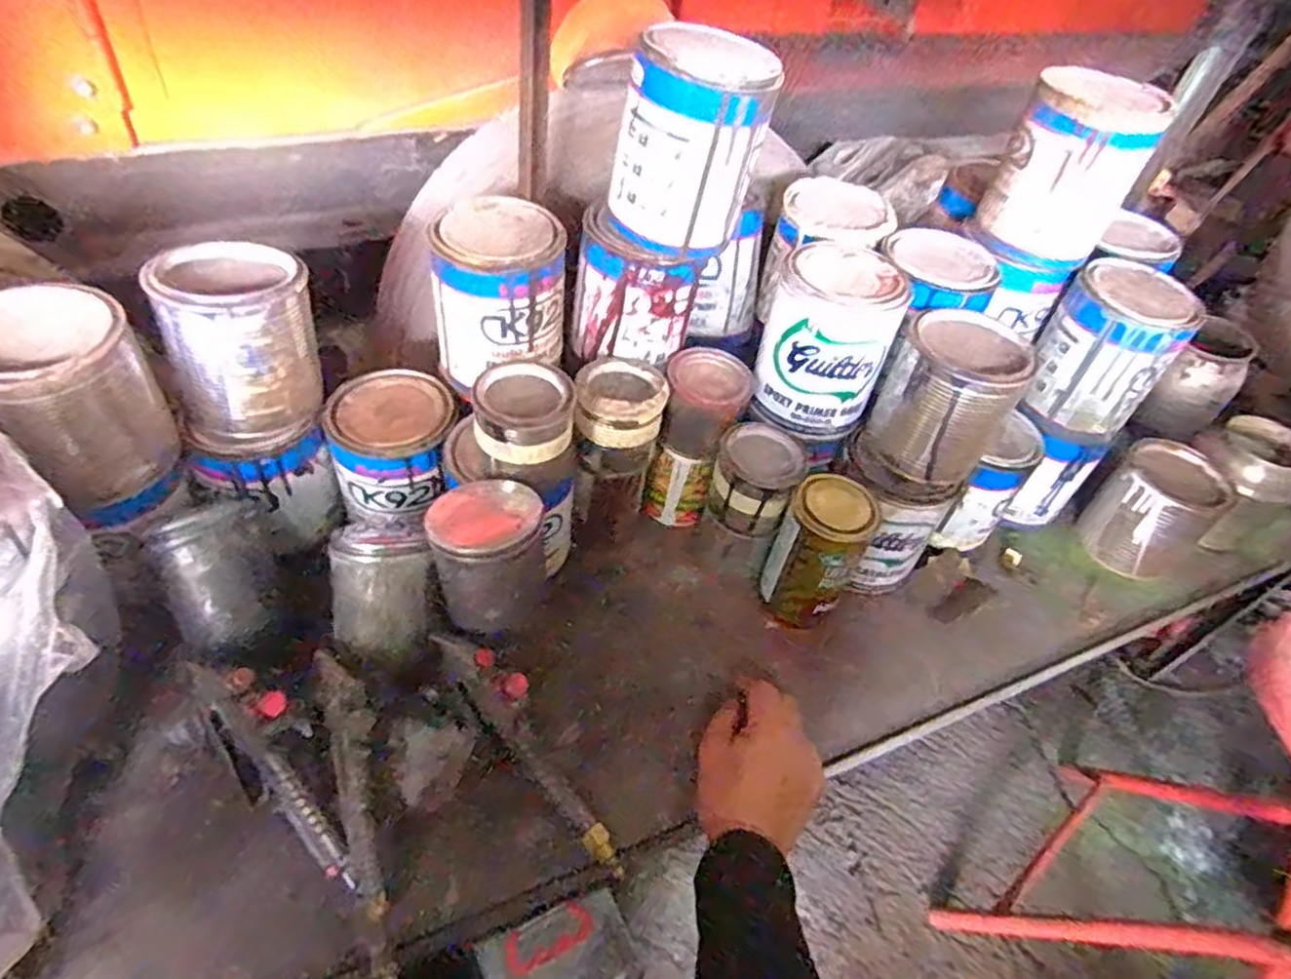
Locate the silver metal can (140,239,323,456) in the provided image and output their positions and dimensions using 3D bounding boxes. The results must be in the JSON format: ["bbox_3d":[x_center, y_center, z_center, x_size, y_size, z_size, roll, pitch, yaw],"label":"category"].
[{"bbox_3d":[-0.299,-0.108,0.540,0.106,0.123,0.096,-19,53,-26],"label":"silver metal can"}]

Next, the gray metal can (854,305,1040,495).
[{"bbox_3d":[0.243,-0.072,0.597,0.098,0.113,0.097,5,46,-5],"label":"gray metal can"}]

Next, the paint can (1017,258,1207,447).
[{"bbox_3d":[0.419,-0.124,0.669,0.101,0.134,0.101,5,46,-5],"label":"paint can"}]

